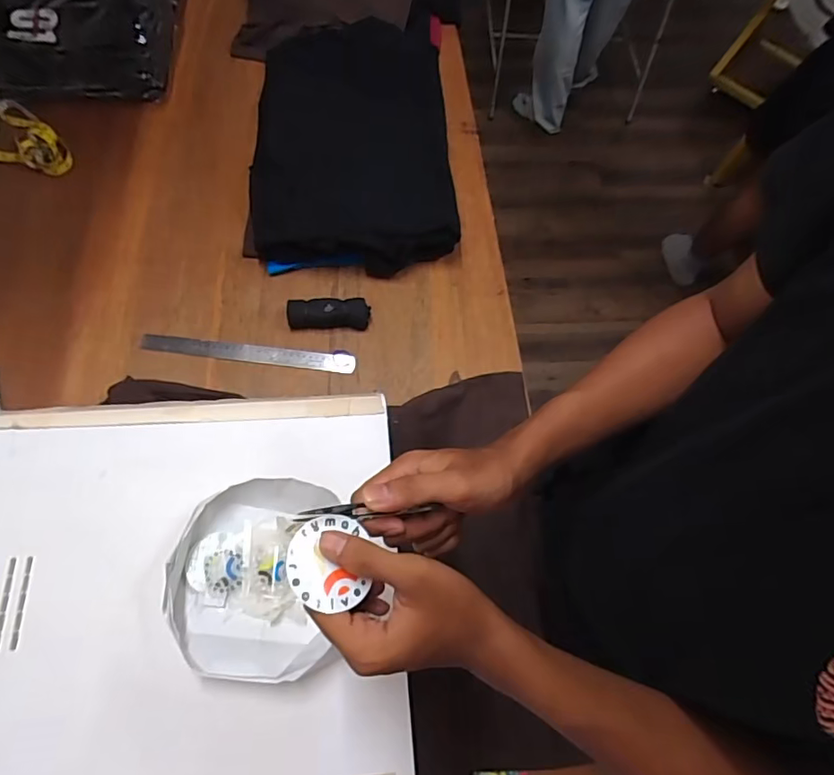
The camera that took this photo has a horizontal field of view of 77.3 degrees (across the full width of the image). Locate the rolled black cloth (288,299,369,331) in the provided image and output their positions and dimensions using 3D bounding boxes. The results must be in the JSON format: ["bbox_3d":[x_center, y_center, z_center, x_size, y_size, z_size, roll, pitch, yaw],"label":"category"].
[{"bbox_3d":[-0.140,-0.119,0.826,0.124,0.037,0.043,-1,66,-3],"label":"rolled black cloth"}]

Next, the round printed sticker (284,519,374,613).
[{"bbox_3d":[-0.057,0.111,0.334,0.052,0.005,0.054,11,62,-21],"label":"round printed sticker"}]

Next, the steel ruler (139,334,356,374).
[{"bbox_3d":[-0.259,-0.053,0.806,0.324,0.008,0.030,6,74,-2],"label":"steel ruler"}]

